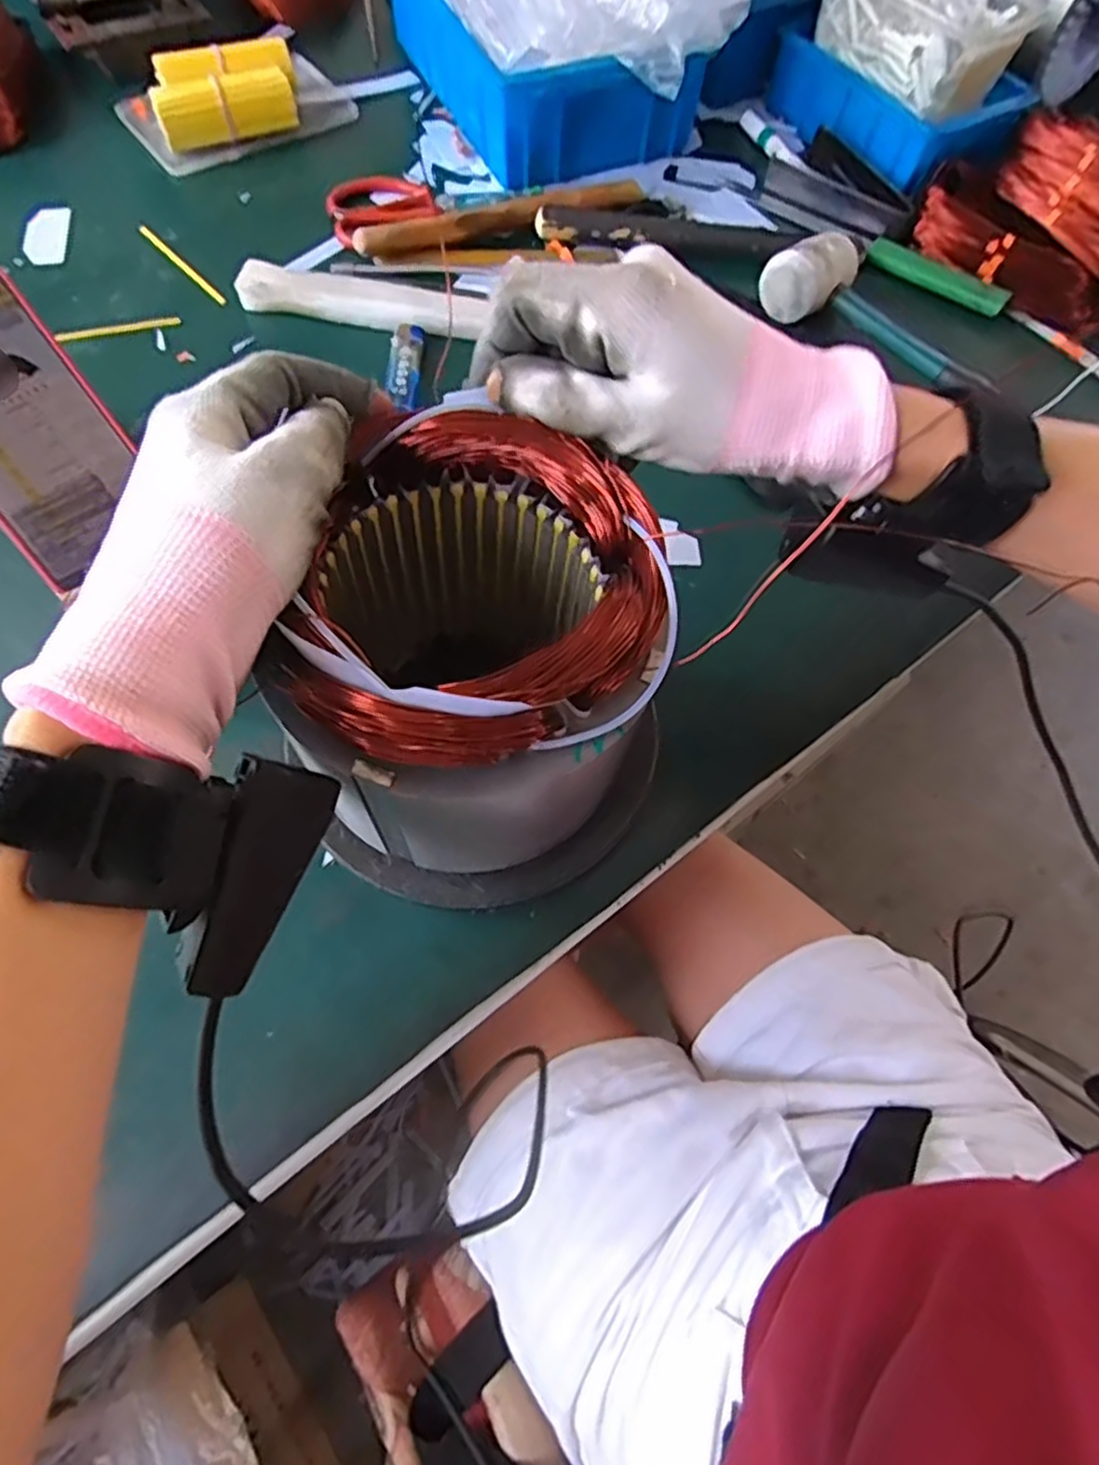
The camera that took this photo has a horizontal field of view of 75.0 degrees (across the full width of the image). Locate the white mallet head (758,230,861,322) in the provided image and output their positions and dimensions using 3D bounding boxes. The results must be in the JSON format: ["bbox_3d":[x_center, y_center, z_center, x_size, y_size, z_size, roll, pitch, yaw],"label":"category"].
[{"bbox_3d":[0.202,-0.348,0.547,0.074,0.046,0.047,-33,71,-17],"label":"white mallet head"}]

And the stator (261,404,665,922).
[{"bbox_3d":[-0.016,-0.018,0.311,0.140,0.172,0.146,1,65,-3],"label":"stator"}]

